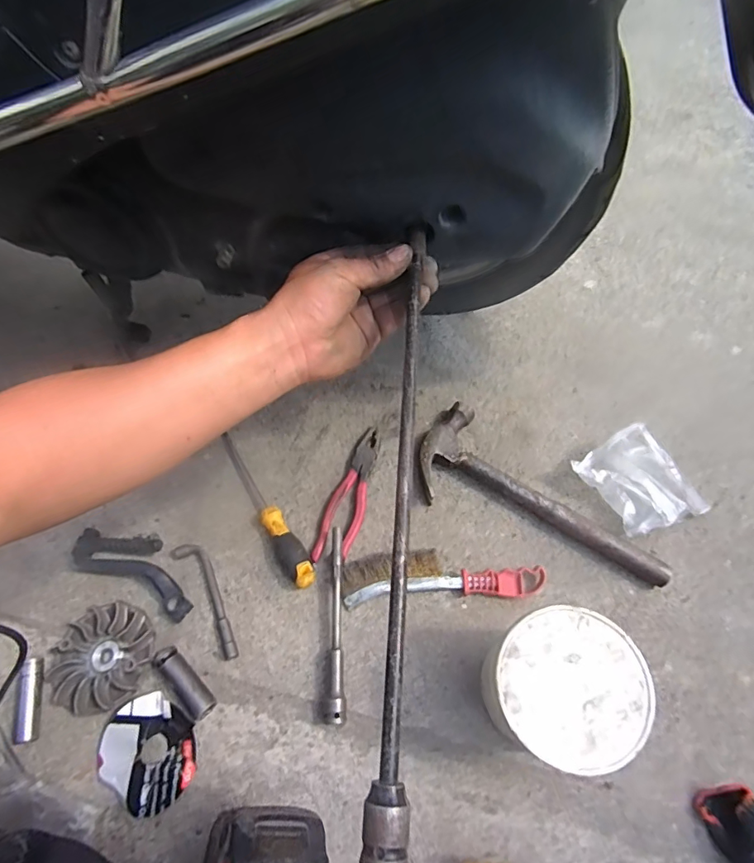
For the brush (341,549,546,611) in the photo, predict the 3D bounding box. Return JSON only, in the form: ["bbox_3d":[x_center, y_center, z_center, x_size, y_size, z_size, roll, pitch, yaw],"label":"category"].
[{"bbox_3d":[0.075,0.166,0.565,0.226,0.027,0.054,-4,61,0],"label":"brush"}]

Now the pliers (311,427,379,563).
[{"bbox_3d":[-0.029,0.079,0.627,0.046,0.014,0.185,18,63,12],"label":"pliers"}]

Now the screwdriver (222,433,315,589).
[{"bbox_3d":[-0.145,0.089,0.612,0.031,0.032,0.240,-32,64,-14],"label":"screwdriver"}]

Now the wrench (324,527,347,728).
[{"bbox_3d":[-0.044,0.207,0.540,0.020,0.029,0.198,-2,61,1],"label":"wrench"}]

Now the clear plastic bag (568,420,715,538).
[{"bbox_3d":[0.321,0.064,0.602,0.109,0.054,0.125,-28,63,-13],"label":"clear plastic bag"}]

